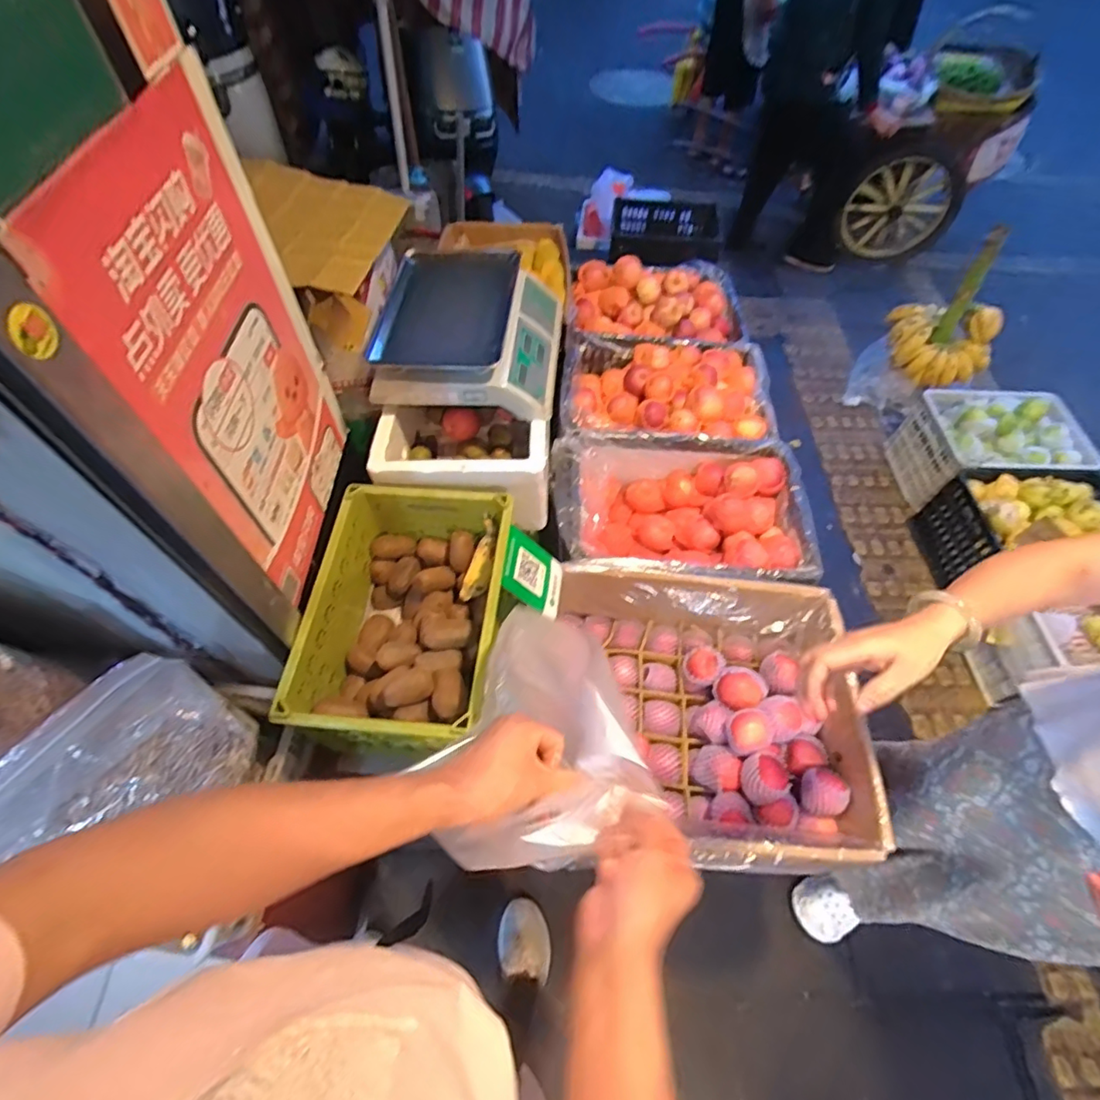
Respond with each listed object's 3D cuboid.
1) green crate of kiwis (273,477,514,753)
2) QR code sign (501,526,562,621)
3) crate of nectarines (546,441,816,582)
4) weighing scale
[{"bbox_3d":[-0.225,0.116,0.943,0.295,0.220,0.425,3,57,3],"label":"green crate of kiwis"},{"bbox_3d":[-0.029,0.042,0.967,0.011,0.160,0.121,-14,56,33],"label":"QR code sign"},{"bbox_3d":[0.279,-0.060,1.239,0.527,0.210,0.356,2,57,2],"label":"crate of nectarines"},{"bbox_3d":[-0.148,-0.428,1.062,0.323,0.109,0.350,6,57,4],"label":"weighing scale"}]

